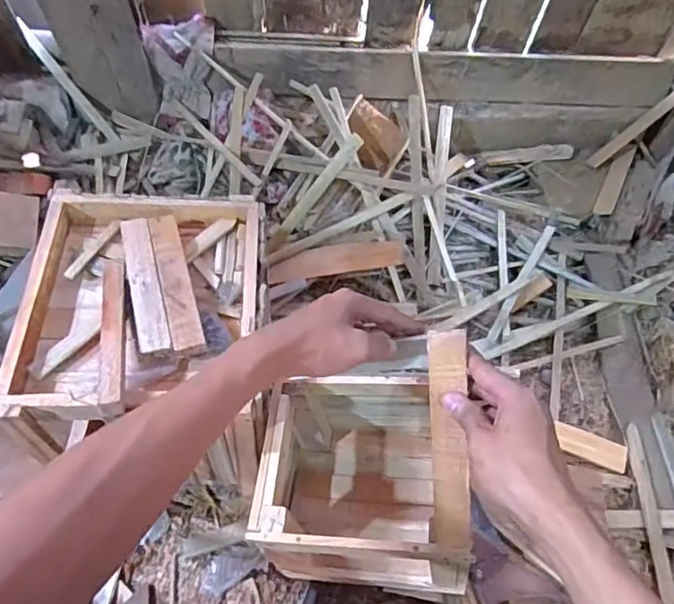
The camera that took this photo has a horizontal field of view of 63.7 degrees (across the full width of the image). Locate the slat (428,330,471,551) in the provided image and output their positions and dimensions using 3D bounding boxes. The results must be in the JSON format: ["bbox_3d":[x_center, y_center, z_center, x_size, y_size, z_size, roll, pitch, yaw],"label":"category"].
[{"bbox_3d":[0.092,0.114,0.438,0.029,0.008,0.181,-1,98,9],"label":"slat"}]

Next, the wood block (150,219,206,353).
[{"bbox_3d":[-0.170,-0.023,0.570,0.031,0.014,0.177,-15,60,-11],"label":"wood block"}]

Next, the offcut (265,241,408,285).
[{"bbox_3d":[-0.002,-0.069,0.901,0.221,0.011,0.049,-9,71,5],"label":"offcut"}]

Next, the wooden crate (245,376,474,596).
[{"bbox_3d":[0.019,0.190,0.579,0.188,0.174,0.185,5,59,1],"label":"wooden crate"}]

